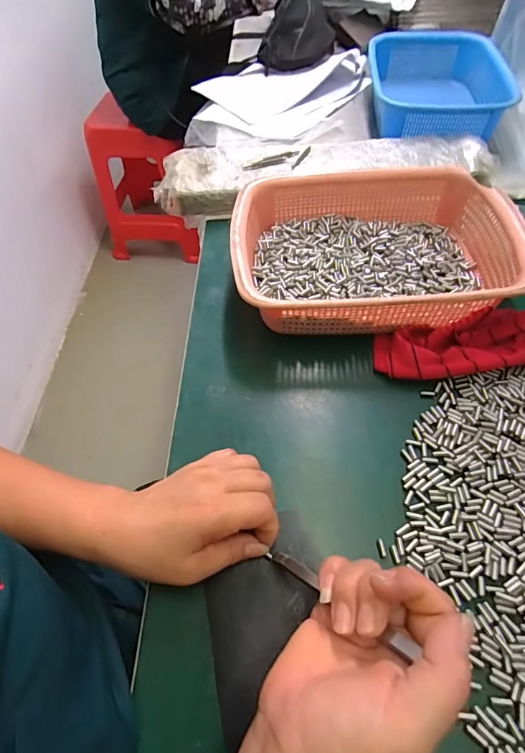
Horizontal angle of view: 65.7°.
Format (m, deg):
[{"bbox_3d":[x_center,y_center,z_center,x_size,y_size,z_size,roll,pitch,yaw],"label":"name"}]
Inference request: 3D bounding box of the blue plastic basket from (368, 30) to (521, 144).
[{"bbox_3d":[0.289,-0.477,0.695,0.210,0.089,0.296,3,57,5],"label":"blue plastic basket"}]

